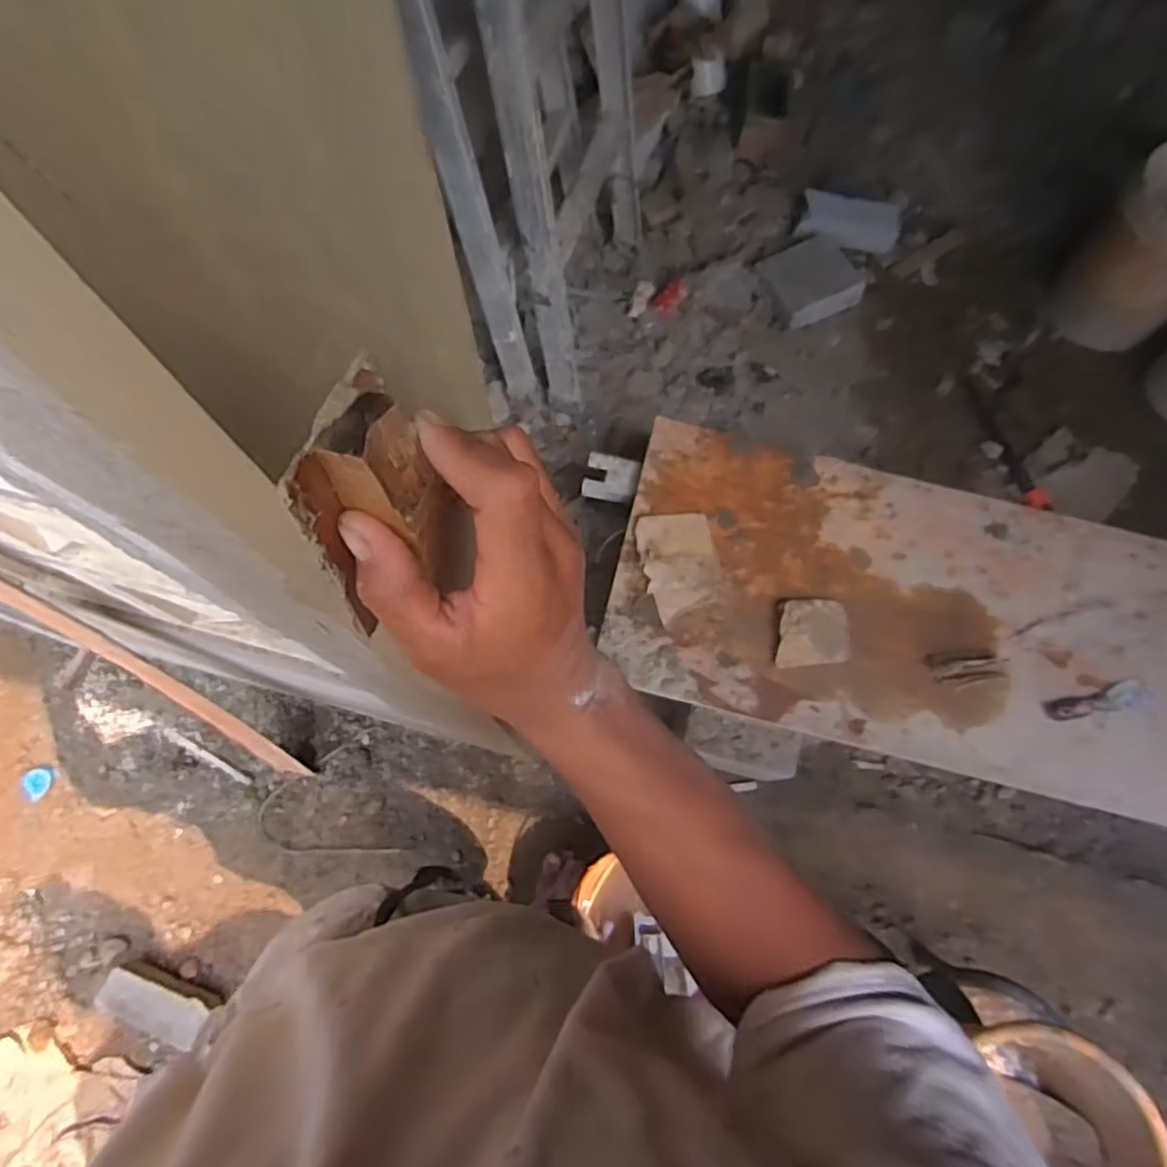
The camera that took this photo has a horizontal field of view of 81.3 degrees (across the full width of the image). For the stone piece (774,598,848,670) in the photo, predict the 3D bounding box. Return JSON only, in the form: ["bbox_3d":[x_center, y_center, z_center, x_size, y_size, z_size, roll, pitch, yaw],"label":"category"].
[{"bbox_3d":[0.400,0.088,1.190,0.134,0.042,0.120,0,72,-1],"label":"stone piece"}]

